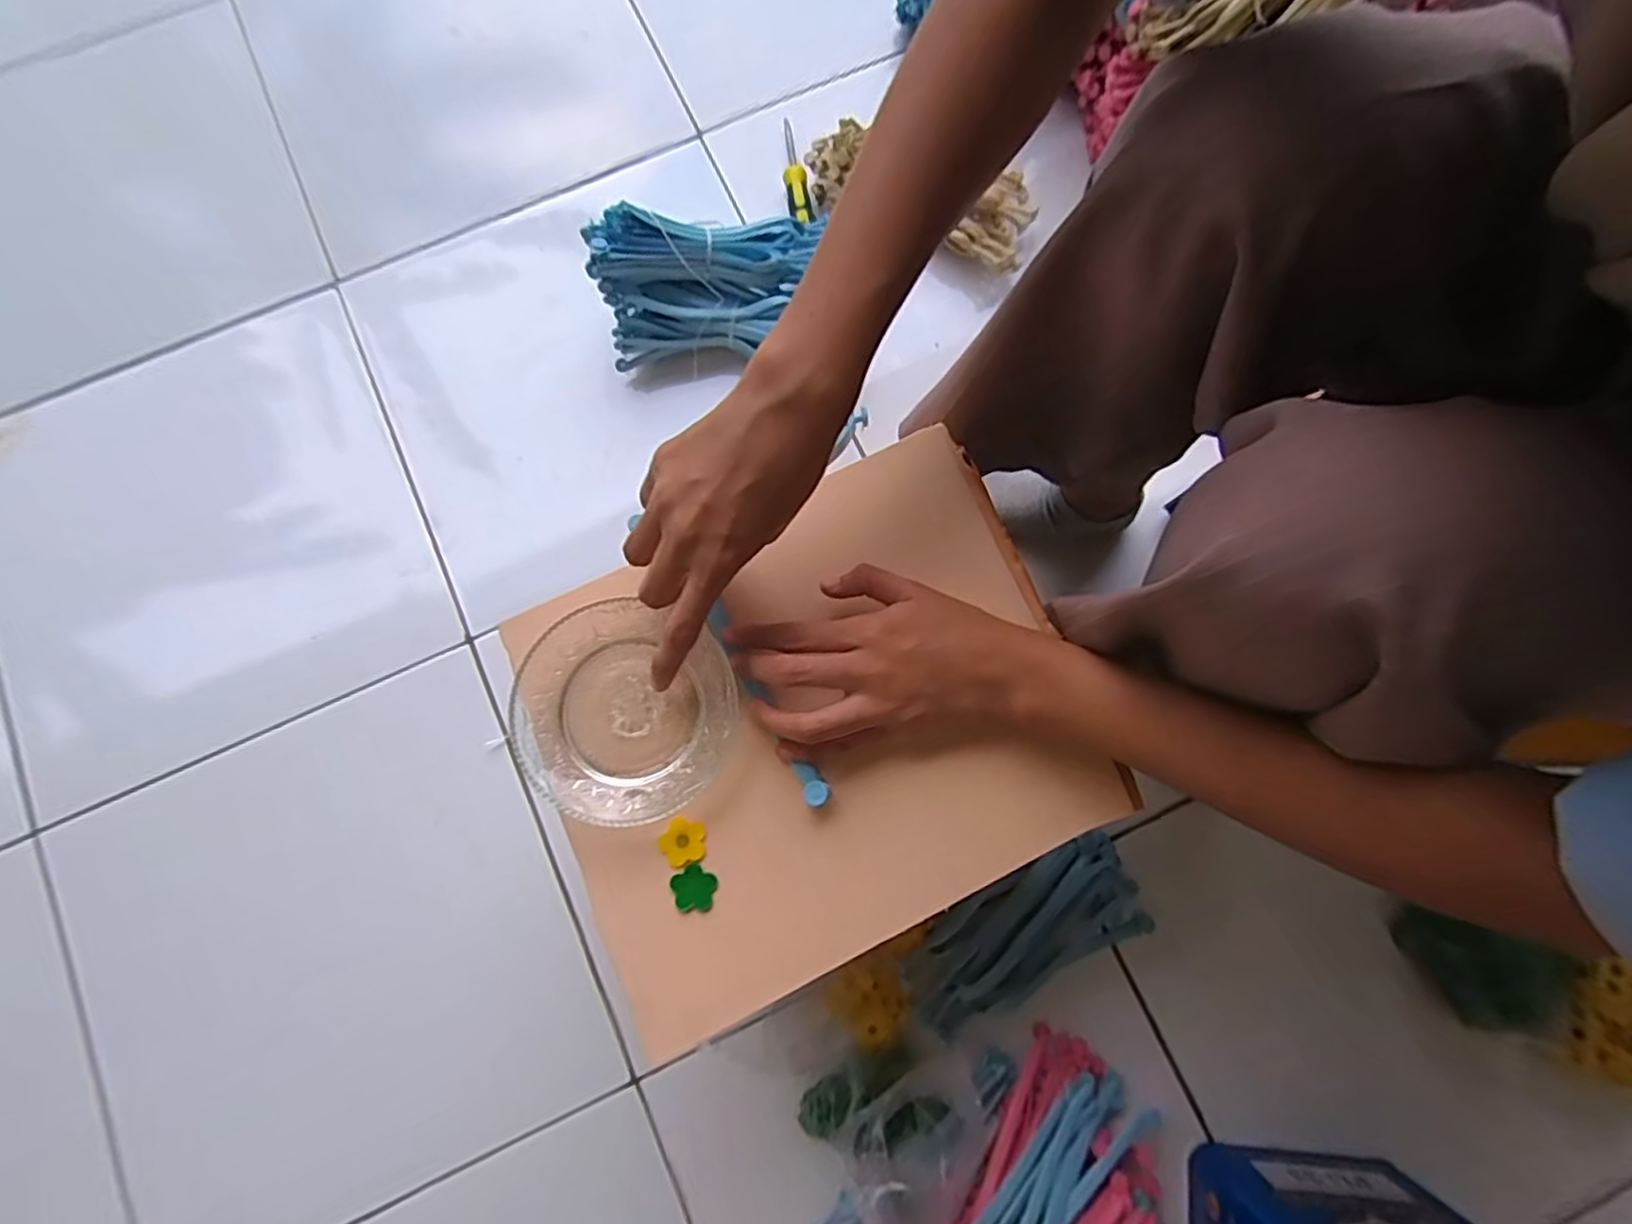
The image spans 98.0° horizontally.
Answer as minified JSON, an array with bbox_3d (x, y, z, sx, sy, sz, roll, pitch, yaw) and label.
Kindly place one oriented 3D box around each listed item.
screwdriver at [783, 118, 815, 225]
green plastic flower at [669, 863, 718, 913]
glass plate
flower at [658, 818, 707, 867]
[{"bbox_3d":[-0.021,-0.443,0.722,0.024,0.027,0.154,-8,63,-1],"label":"screwdriver"},{"bbox_3d":[-0.064,0.143,0.365,0.023,0.004,0.022,0,79,1],"label":"green plastic flower"},{"bbox_3d":[-0.101,0.053,0.376,0.112,0.017,0.109,0,79,1],"label":"glass plate"},{"bbox_3d":[-0.070,0.121,0.370,0.024,0.004,0.024,0,79,1],"label":"flower"}]

